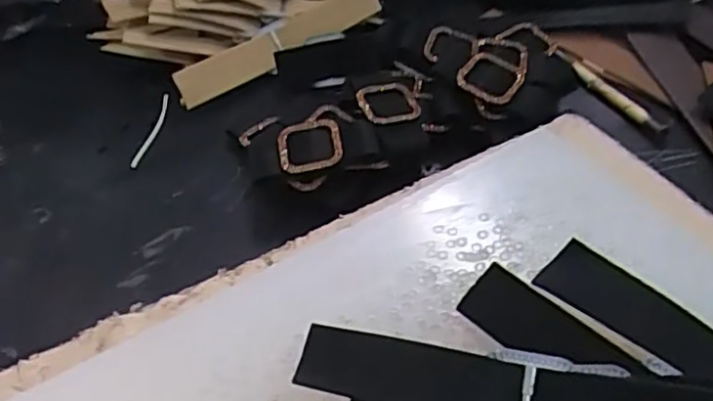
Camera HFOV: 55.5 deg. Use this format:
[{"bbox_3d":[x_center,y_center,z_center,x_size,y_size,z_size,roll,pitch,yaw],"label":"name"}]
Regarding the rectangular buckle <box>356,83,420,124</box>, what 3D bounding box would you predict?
[{"bbox_3d":[0.016,-0.047,0.334,0.027,0.008,0.031,-16,45,-4],"label":"rectangular buckle"}]

